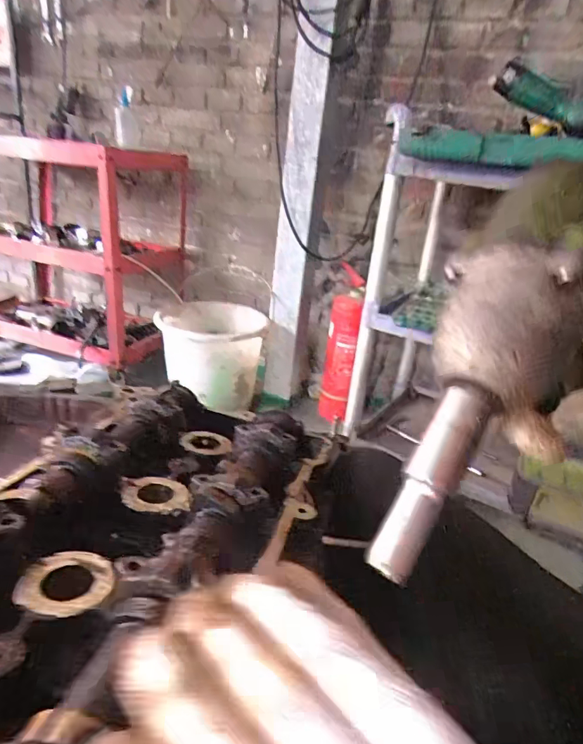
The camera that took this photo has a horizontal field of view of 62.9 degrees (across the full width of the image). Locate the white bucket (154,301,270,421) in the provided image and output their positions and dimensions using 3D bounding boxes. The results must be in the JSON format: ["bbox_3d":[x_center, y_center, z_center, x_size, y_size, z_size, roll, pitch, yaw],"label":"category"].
[{"bbox_3d":[-0.255,-0.034,1.509,0.331,0.278,0.332,5,22,-8],"label":"white bucket"}]

